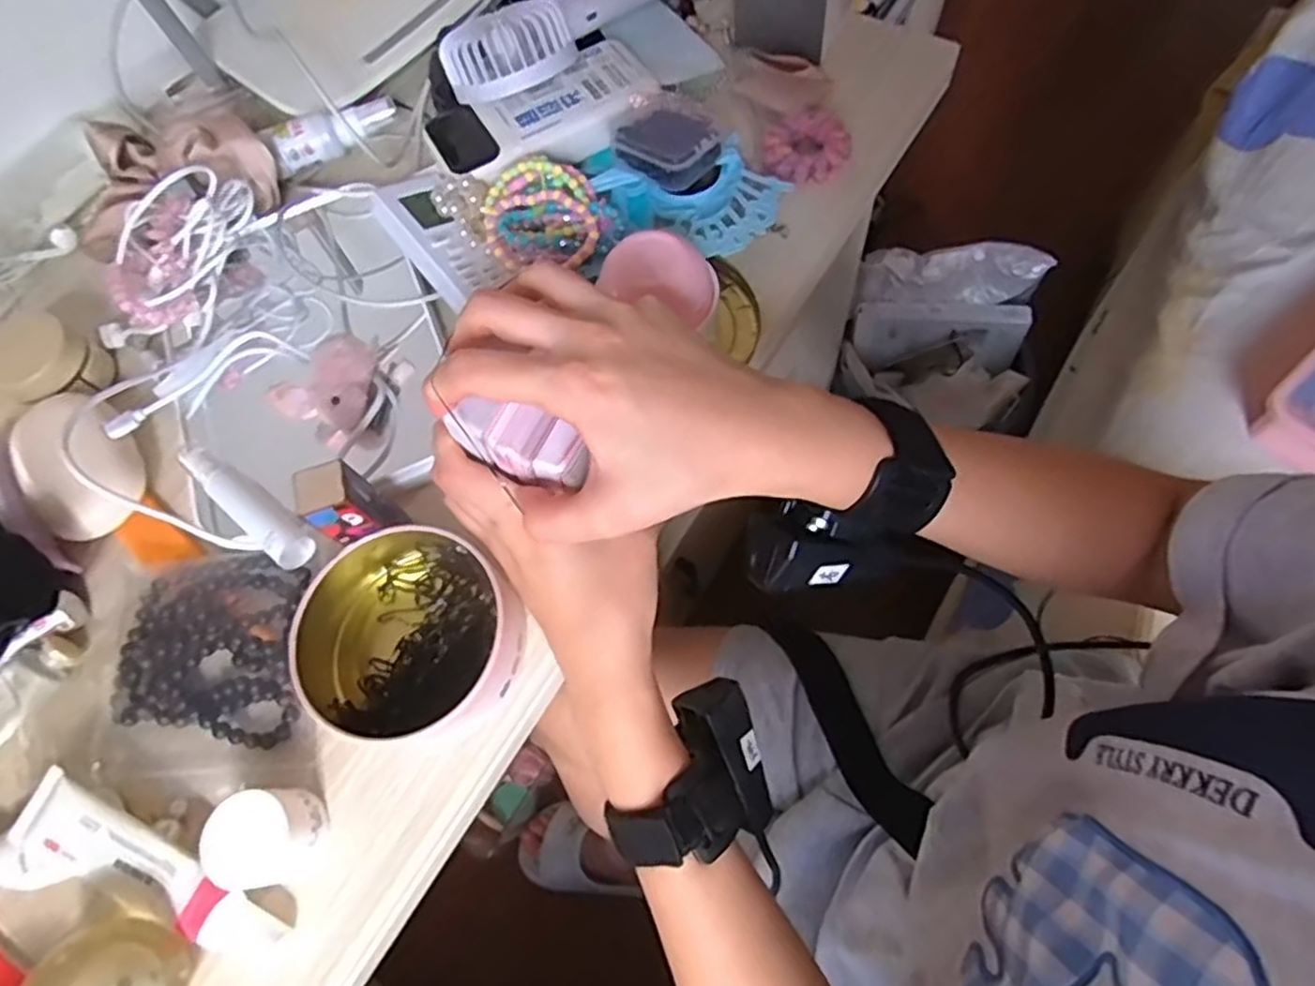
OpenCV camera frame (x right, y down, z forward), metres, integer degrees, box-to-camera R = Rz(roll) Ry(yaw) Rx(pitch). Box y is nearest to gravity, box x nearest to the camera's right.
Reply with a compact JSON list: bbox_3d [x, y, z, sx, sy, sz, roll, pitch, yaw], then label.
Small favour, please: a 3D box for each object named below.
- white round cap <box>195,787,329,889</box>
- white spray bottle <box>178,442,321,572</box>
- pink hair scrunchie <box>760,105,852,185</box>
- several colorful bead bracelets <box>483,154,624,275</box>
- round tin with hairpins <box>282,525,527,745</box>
[{"bbox_3d":[-0.167,0.145,0.309,0.037,0.034,0.033,-37,69,-9],"label":"white round cap"},{"bbox_3d":[-0.205,0.006,0.366,0.091,0.025,0.019,37,76,18],"label":"white spray bottle"},{"bbox_3d":[0.091,-0.212,0.445,0.049,0.020,0.052,-2,68,5],"label":"pink hair scrunchie"},{"bbox_3d":[-0.060,-0.157,0.405,0.071,0.019,0.063,-13,67,1],"label":"several colorful bead bracelets"},{"bbox_3d":[-0.115,0.065,0.335,0.092,0.040,0.096,-2,68,5],"label":"round tin with hairpins"}]

